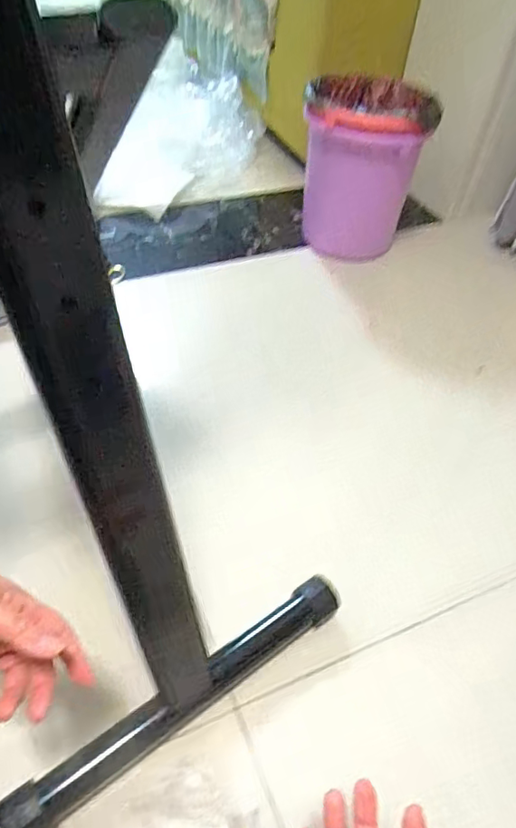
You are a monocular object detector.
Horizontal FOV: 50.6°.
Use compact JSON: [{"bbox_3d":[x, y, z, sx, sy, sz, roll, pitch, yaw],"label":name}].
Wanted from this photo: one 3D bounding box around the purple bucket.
[{"bbox_3d":[0.194,-0.478,1.067,0.204,0.273,0.190,2,48,-3],"label":"purple bucket"}]

